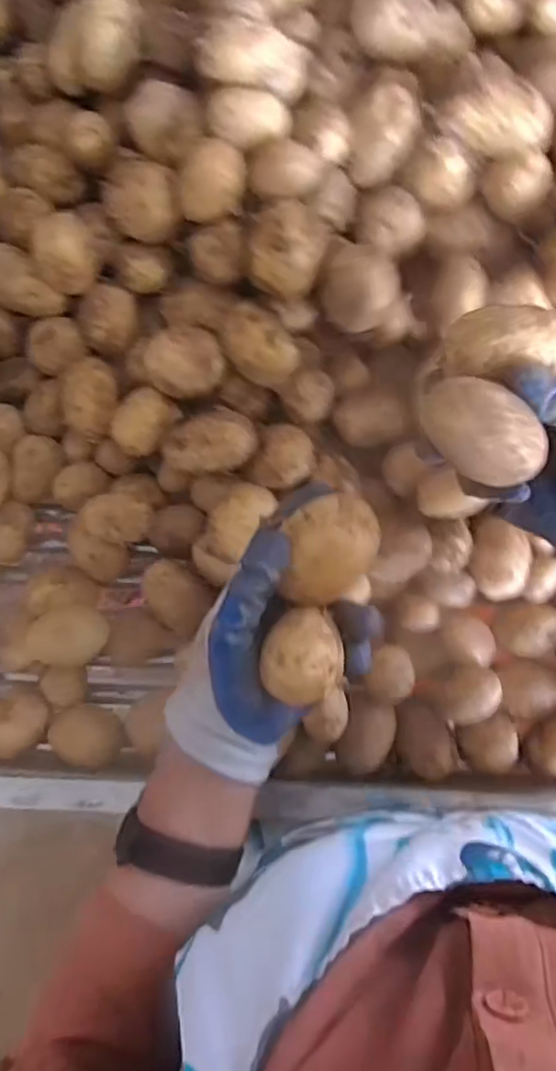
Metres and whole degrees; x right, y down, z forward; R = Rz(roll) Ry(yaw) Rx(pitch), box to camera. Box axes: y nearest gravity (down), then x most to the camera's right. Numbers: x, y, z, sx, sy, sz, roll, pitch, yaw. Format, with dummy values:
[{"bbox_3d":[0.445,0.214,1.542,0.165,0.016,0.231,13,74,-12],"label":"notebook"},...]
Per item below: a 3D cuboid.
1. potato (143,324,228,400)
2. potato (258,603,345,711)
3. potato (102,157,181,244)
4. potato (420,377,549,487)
[{"bbox_3d":[-0.077,-0.146,0.516,0.060,0.043,0.052,-41,82,-2],"label":"potato"},{"bbox_3d":[0.014,0.066,0.345,0.039,0.032,0.050,-7,82,3],"label":"potato"},{"bbox_3d":[-0.110,-0.271,0.505,0.054,0.038,0.061,-27,81,0],"label":"potato"},{"bbox_3d":[0.113,-0.062,0.349,0.068,0.035,0.045,44,124,-12],"label":"potato"}]

